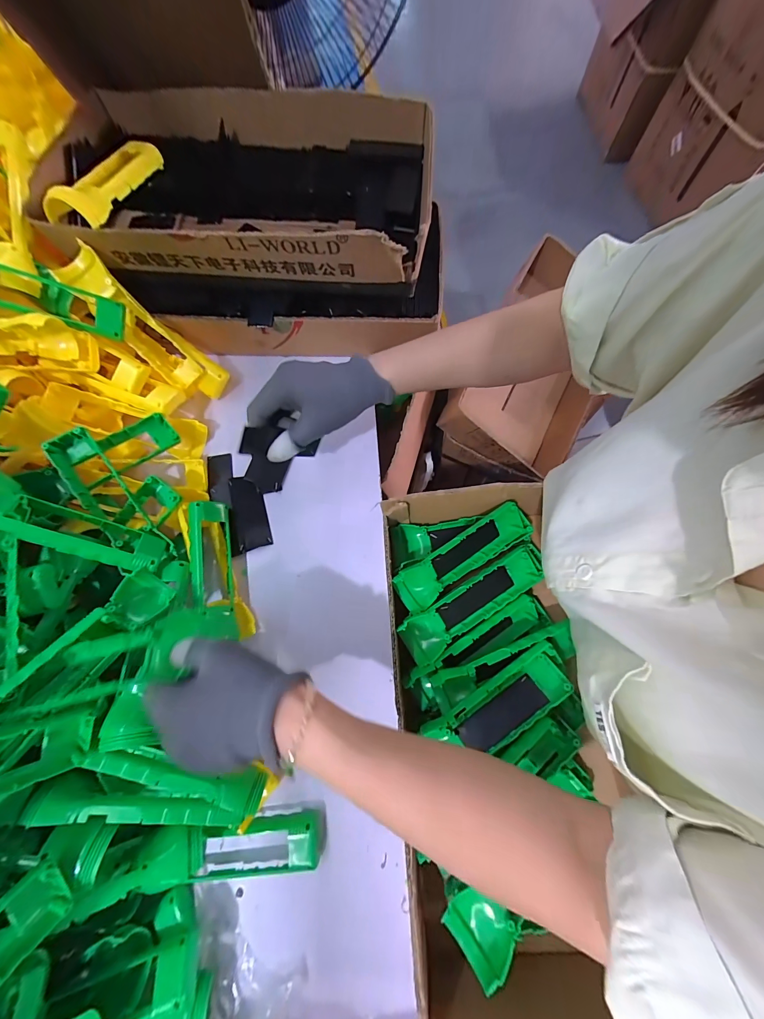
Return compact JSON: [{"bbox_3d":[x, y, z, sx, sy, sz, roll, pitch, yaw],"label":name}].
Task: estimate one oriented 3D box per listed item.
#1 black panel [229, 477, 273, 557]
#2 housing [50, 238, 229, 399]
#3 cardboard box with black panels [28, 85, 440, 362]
[{"bbox_3d":[-0.160,0.005,0.410,0.043,0.004,0.093,-7,74,-12],"label":"black panel"},{"bbox_3d":[-0.277,-0.206,0.408,0.181,0.057,0.052,44,76,-28],"label":"housing"},{"bbox_3d":[-0.152,-0.334,0.417,0.430,0.167,0.231,8,73,5],"label":"cardboard box with black panels"}]

